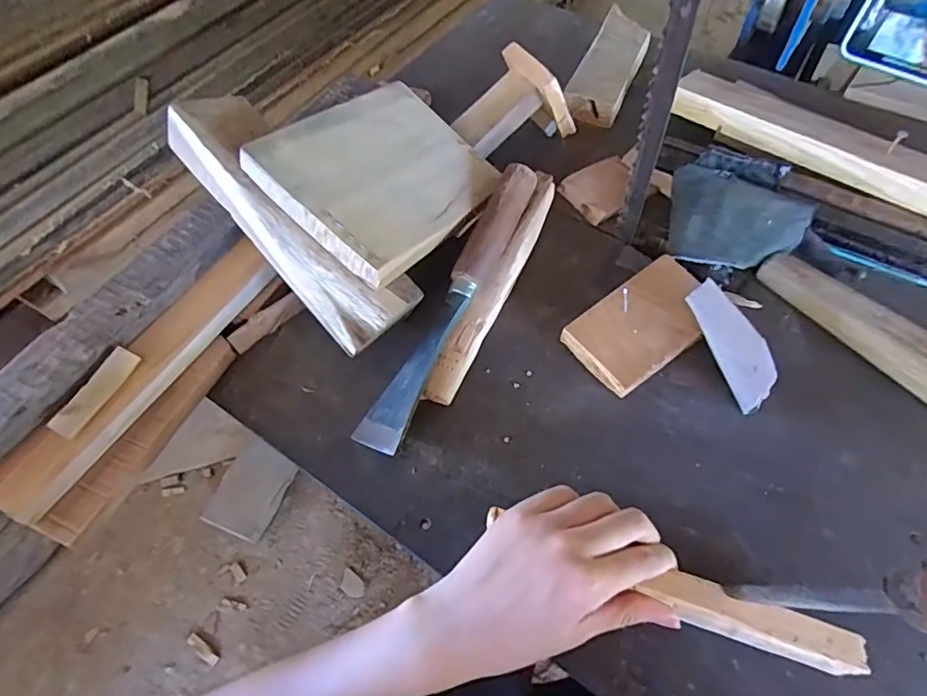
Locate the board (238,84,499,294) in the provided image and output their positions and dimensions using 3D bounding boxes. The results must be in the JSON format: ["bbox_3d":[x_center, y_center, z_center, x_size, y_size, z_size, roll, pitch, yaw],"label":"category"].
[{"bbox_3d":[-0.062,-0.143,0.438,0.141,0.016,0.172,44,56,3],"label":"board"}]

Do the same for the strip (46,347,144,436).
[{"bbox_3d":[-0.258,0.031,0.378,0.018,0.004,0.068,39,62,-21],"label":"strip"}]

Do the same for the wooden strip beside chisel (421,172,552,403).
[{"bbox_3d":[0.033,-0.063,0.451,0.024,0.020,0.256,19,61,14],"label":"wooden strip beside chisel"}]

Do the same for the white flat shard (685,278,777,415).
[{"bbox_3d":[0.203,-0.005,0.398,0.045,0.010,0.095,-22,80,-14],"label":"white flat shard"}]

